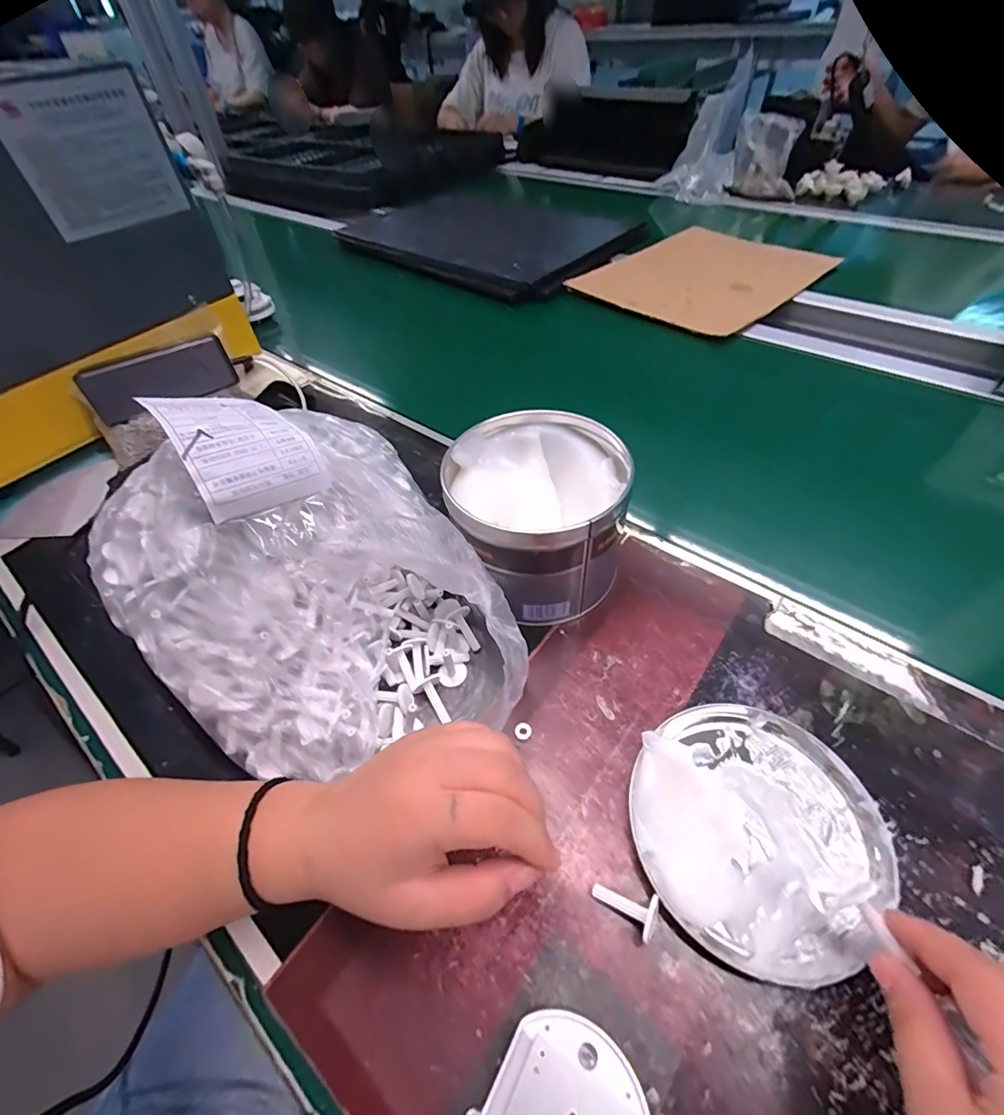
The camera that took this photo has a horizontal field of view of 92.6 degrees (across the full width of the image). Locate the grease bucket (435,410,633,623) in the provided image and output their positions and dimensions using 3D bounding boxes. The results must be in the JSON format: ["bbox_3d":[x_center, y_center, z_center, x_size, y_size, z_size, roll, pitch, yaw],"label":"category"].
[{"bbox_3d":[0.028,-0.029,0.361,0.120,0.101,0.124,-2,49,2],"label":"grease bucket"}]

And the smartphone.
[{"bbox_3d":[-0.343,-0.177,0.483,0.135,0.066,0.012,-23,72,-12],"label":"smartphone"}]

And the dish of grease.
[{"bbox_3d":[0.137,0.140,0.258,0.124,0.025,0.127,-2,49,2],"label":"dish of grease"}]

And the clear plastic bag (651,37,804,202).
[{"bbox_3d":[0.494,-0.895,1.011,0.272,0.200,0.227,12,52,14],"label":"clear plastic bag"}]

